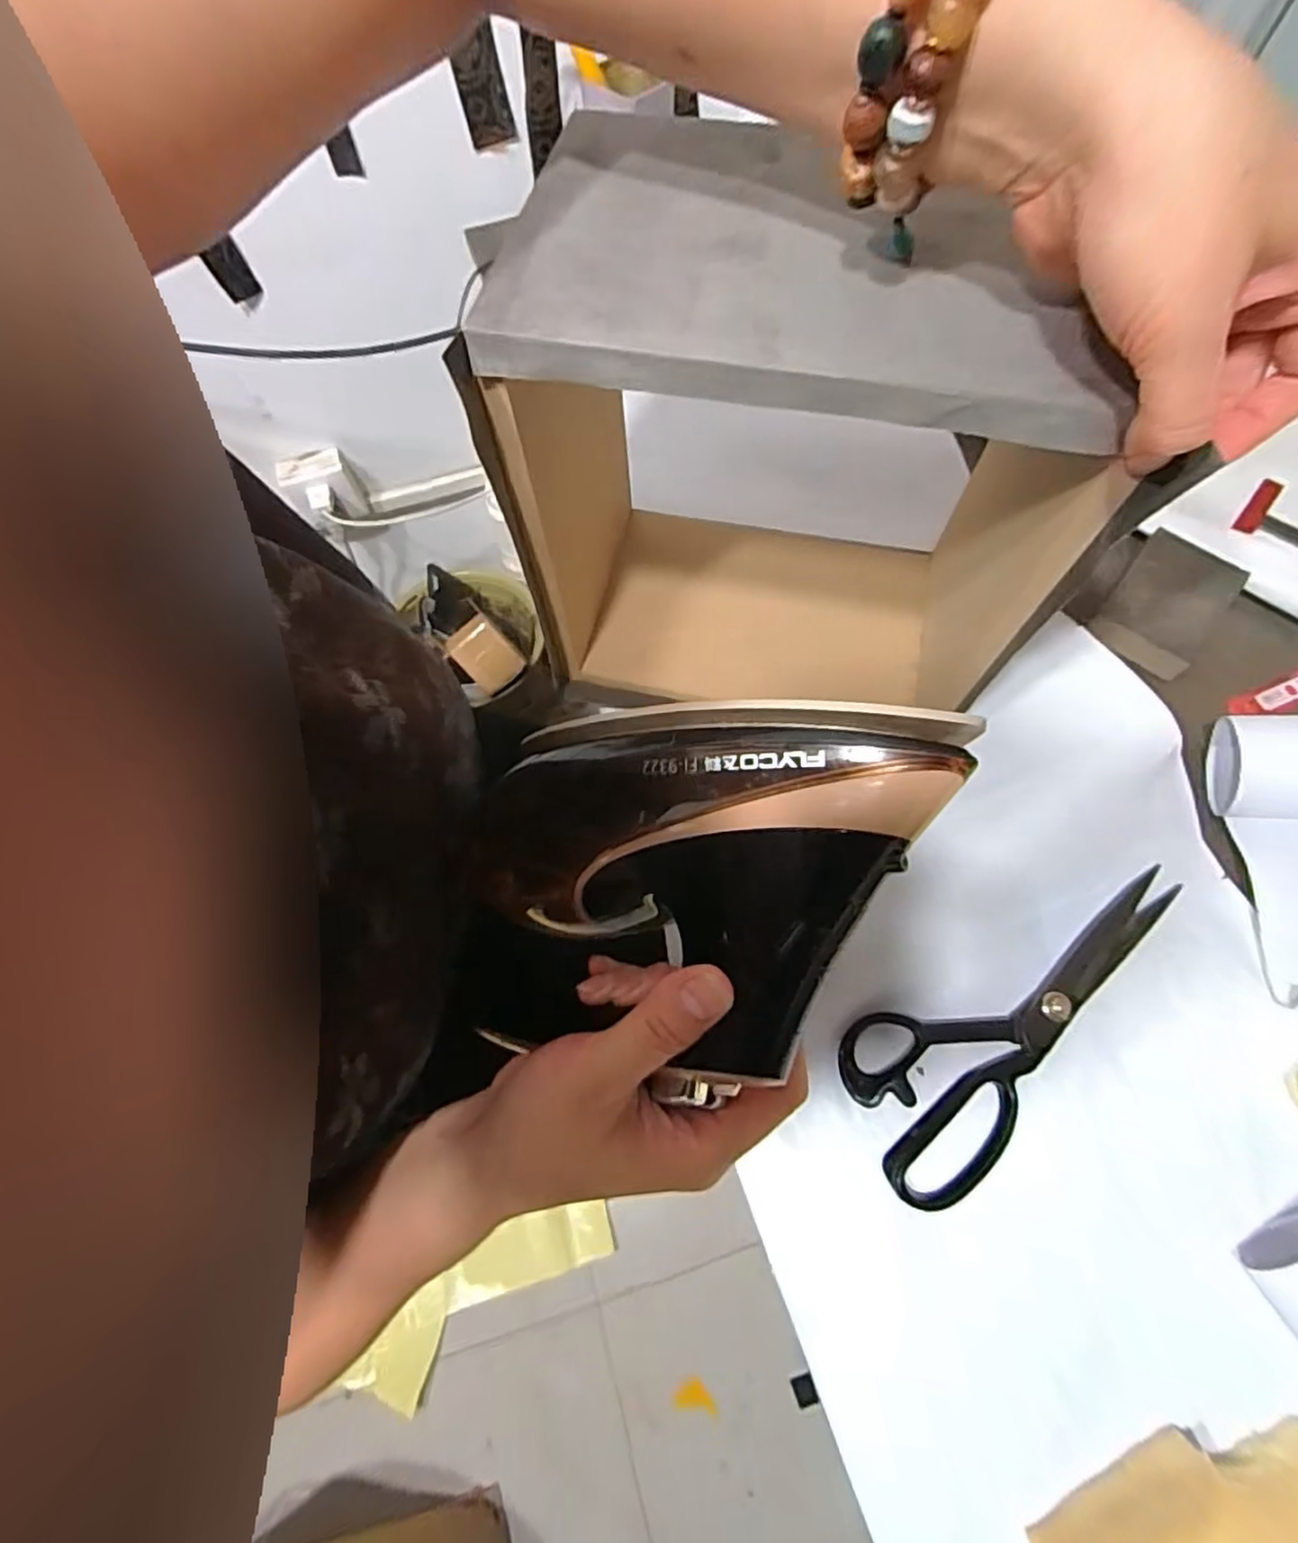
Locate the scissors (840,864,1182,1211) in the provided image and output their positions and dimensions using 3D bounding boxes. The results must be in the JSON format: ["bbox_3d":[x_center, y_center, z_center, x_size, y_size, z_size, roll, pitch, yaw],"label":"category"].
[{"bbox_3d":[0.224,0.149,0.382,0.231,0.015,0.094,-25,66,-8],"label":"scissors"}]

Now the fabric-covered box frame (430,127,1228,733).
[{"bbox_3d":[0.071,-0.164,0.381,0.268,0.258,0.171,11,66,8],"label":"fabric-covered box frame"}]

